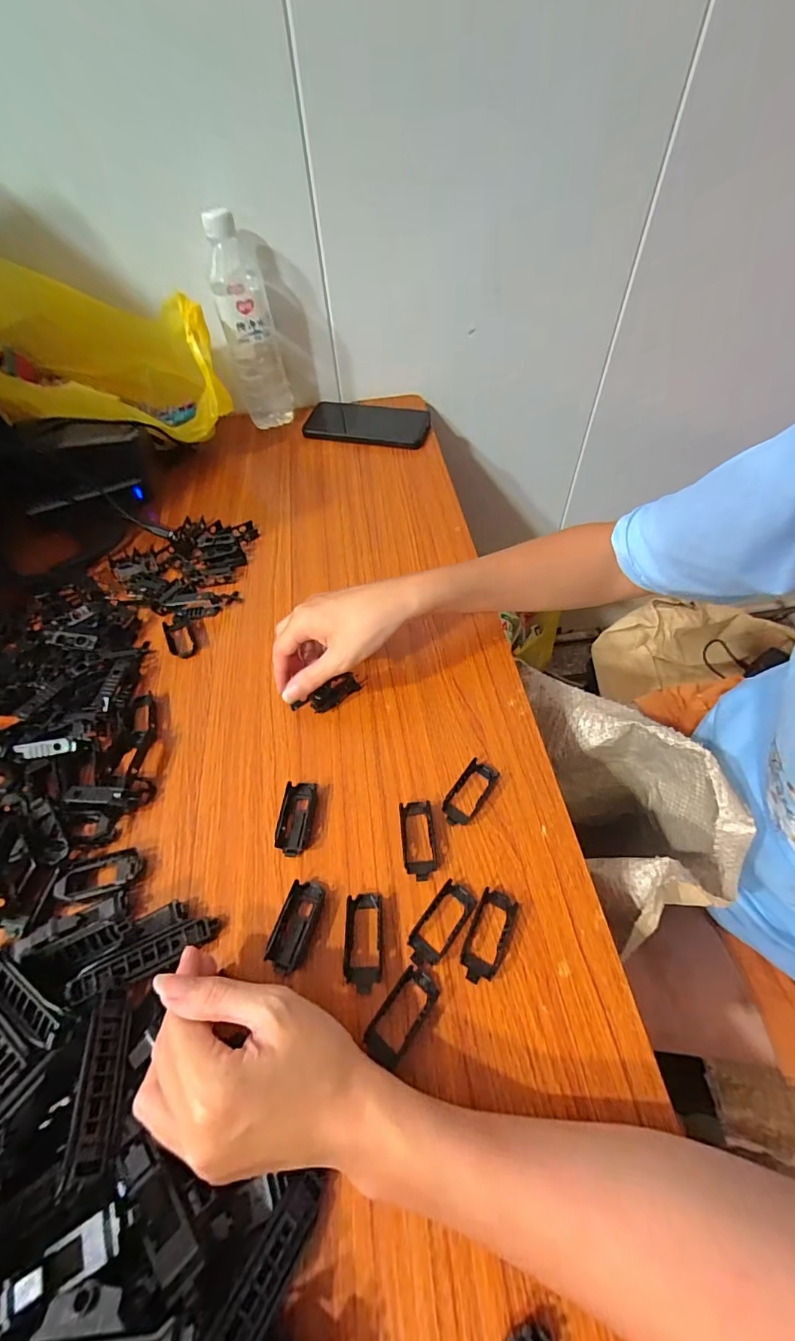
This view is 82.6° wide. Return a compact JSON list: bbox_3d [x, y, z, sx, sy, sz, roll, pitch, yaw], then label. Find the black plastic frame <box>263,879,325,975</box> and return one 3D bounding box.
[{"bbox_3d":[-0.063,0.158,0.281,0.020,0.011,0.050,11,57,11],"label":"black plastic frame"}]

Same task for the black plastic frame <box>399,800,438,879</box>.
[{"bbox_3d":[0.014,0.115,0.309,0.023,0.006,0.052,-5,55,0],"label":"black plastic frame"}]

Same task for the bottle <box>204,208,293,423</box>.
[{"bbox_3d":[-0.184,-0.426,0.571,0.065,0.210,0.068,-11,55,-5],"label":"bottle"}]

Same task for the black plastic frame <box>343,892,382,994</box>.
[{"bbox_3d":[-0.021,0.166,0.277,0.022,0.004,0.052,-2,55,2],"label":"black plastic frame"}]

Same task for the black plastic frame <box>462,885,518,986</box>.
[{"bbox_3d":[0.056,0.161,0.275,0.023,0.006,0.050,22,59,17],"label":"black plastic frame"}]

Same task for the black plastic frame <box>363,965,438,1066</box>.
[{"bbox_3d":[0.003,0.194,0.255,0.022,0.004,0.047,33,63,23],"label":"black plastic frame"}]

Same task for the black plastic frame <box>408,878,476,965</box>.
[{"bbox_3d":[0.027,0.157,0.279,0.022,0.006,0.051,33,63,23],"label":"black plastic frame"}]

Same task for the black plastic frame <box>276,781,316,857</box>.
[{"bbox_3d":[-0.072,0.104,0.320,0.021,0.010,0.051,1,55,4],"label":"black plastic frame"}]

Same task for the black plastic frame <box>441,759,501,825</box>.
[{"bbox_3d":[0.052,0.087,0.325,0.023,0.009,0.052,32,62,22],"label":"black plastic frame"}]

